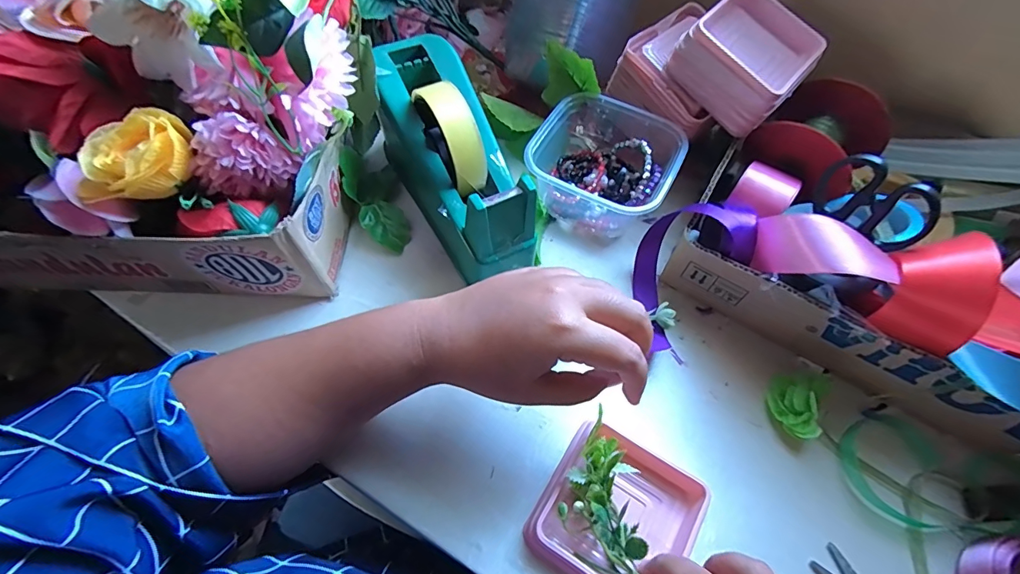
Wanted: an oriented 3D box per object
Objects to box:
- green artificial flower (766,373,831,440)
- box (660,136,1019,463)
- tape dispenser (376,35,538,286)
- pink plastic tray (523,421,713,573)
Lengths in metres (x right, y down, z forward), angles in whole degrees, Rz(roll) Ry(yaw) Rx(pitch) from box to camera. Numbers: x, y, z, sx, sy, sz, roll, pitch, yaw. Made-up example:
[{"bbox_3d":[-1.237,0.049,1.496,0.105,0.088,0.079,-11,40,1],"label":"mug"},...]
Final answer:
[{"bbox_3d":[0.205,0.081,0.317,0.032,0.021,0.047,24,63,12],"label":"green artificial flower"},{"bbox_3d":[0.302,0.003,0.311,0.371,0.104,0.196,28,64,14],"label":"box"},{"bbox_3d":[-0.050,-0.109,0.352,0.083,0.091,0.216,-23,76,-13],"label":"tape dispenser"},{"bbox_3d":[0.068,0.142,0.281,0.090,0.020,0.093,30,64,15],"label":"pink plastic tray"}]

